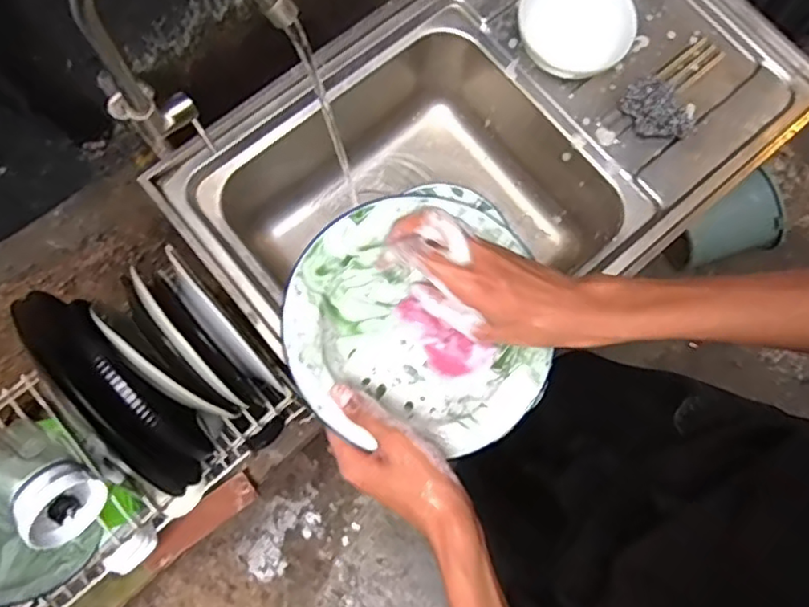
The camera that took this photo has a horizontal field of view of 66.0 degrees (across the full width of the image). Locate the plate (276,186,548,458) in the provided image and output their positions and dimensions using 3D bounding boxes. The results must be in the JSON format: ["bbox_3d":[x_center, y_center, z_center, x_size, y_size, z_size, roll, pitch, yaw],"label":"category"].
[{"bbox_3d":[0.004,0.017,0.508,0.199,0.036,0.207,0,77,-2],"label":"plate"}]

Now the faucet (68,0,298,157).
[{"bbox_3d":[-0.175,-0.200,0.517,0.173,0.240,0.047,8,77,0],"label":"faucet"}]

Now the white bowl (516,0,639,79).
[{"bbox_3d":[0.214,-0.347,0.787,0.141,0.066,0.125,28,77,5],"label":"white bowl"}]

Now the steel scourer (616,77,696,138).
[{"bbox_3d":[0.321,-0.243,0.786,0.095,0.042,0.063,32,78,6],"label":"steel scourer"}]

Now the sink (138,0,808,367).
[{"bbox_3d":[0.109,-0.196,0.846,0.737,0.232,0.458,-39,81,-10],"label":"sink"}]

